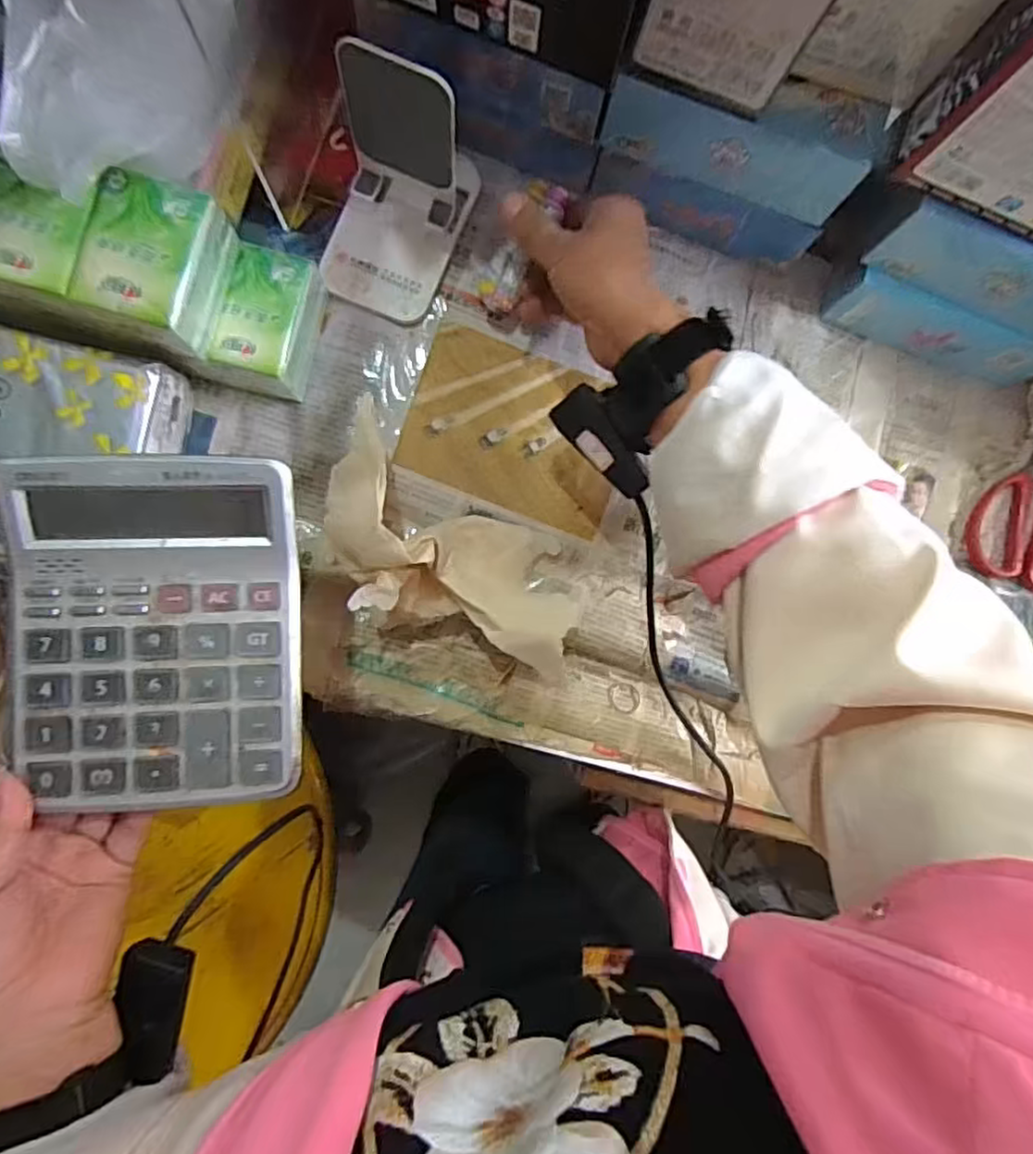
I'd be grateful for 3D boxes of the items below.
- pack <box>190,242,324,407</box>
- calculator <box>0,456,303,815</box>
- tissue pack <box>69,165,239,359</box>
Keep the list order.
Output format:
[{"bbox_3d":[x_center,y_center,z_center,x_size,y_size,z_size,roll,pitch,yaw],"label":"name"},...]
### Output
[{"bbox_3d":[-0.151,-0.151,0.416,0.046,0.054,0.081,15,86,-5],"label":"pack"},{"bbox_3d":[-0.173,0.028,0.325,0.129,0.021,0.164,-1,88,-6],"label":"calculator"},{"bbox_3d":[-0.188,-0.164,0.357,0.056,0.043,0.070,14,86,-5],"label":"tissue pack"}]

